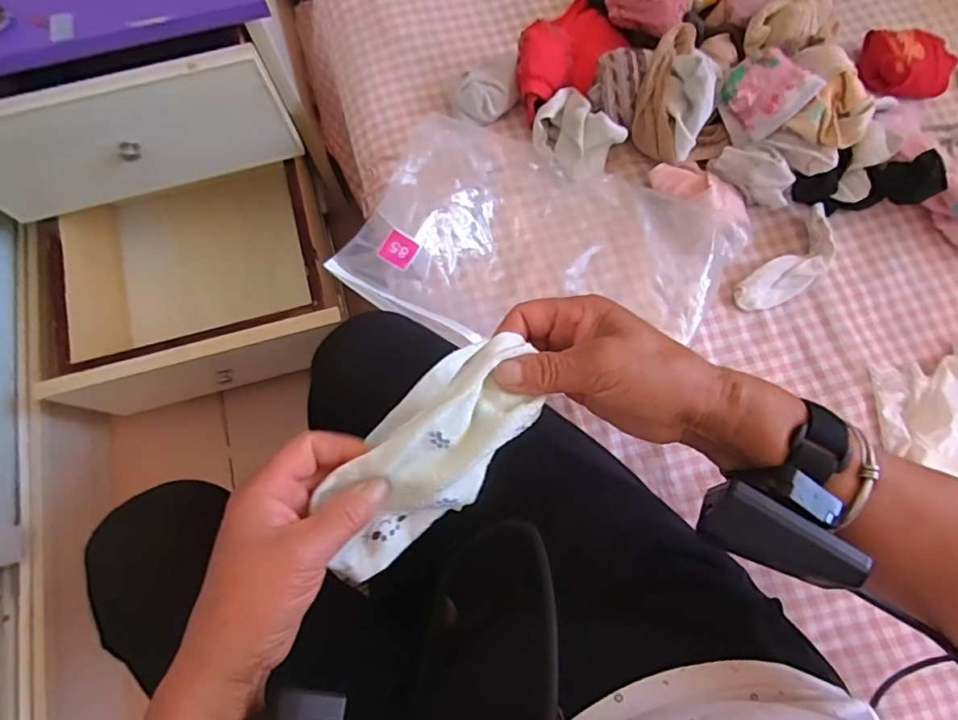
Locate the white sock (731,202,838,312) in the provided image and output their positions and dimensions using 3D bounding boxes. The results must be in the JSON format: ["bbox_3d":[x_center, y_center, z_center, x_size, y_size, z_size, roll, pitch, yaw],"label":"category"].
[{"bbox_3d":[0.315,-0.096,0.523,0.131,0.033,0.048,-43,78,-11],"label":"white sock"}]

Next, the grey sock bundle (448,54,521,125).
[{"bbox_3d":[0.008,-0.291,0.572,0.083,0.044,0.060,-26,76,-7],"label":"grey sock bundle"}]

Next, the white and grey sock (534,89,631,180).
[{"bbox_3d":[0.100,-0.235,0.552,0.063,0.050,0.084,-38,77,-9],"label":"white and grey sock"}]

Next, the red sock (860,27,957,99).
[{"bbox_3d":[0.471,-0.323,0.576,0.097,0.040,0.066,14,75,5],"label":"red sock"}]

